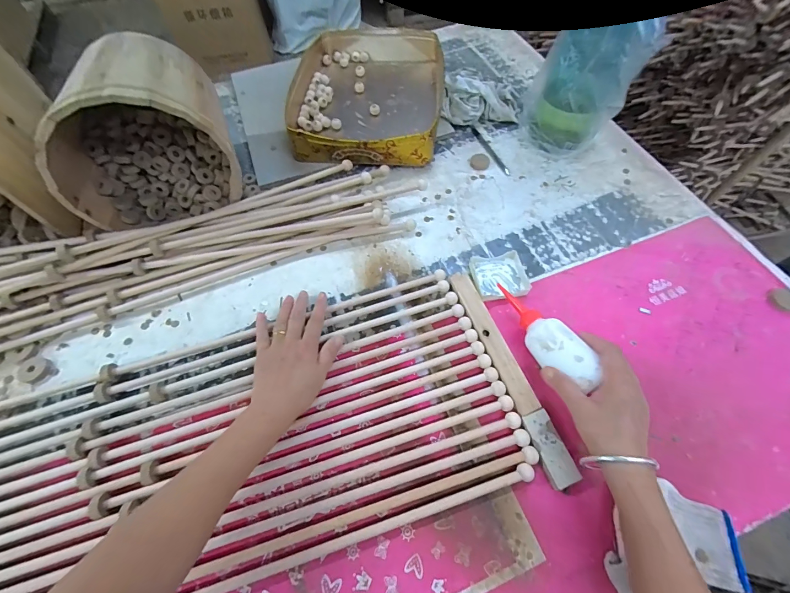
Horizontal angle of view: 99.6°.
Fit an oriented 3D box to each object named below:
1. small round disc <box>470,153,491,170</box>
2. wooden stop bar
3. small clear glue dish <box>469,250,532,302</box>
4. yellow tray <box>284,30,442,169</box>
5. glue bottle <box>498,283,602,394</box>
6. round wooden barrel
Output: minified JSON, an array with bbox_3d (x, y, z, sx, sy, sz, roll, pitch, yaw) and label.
[{"bbox_3d":[0.163,-0.258,0.637,0.035,0.004,0.044,13,62,9],"label":"small round disc"},{"bbox_3d":[0.148,0.089,0.441,0.031,0.020,0.291,-18,61,-8],"label":"wooden stop bar"},{"bbox_3d":[0.161,-0.031,0.515,0.079,0.014,0.075,-11,61,-4],"label":"small clear glue dish"},{"bbox_3d":[-0.053,-0.414,0.698,0.295,0.083,0.375,3,61,4],"label":"yellow tray"},{"bbox_3d":[0.192,0.047,0.436,0.044,0.036,0.166,-23,45,-10],"label":"glue bottle"},{"bbox_3d":[-0.379,-0.252,0.506,0.220,0.198,0.205,-19,64,-9],"label":"round wooden barrel"}]

